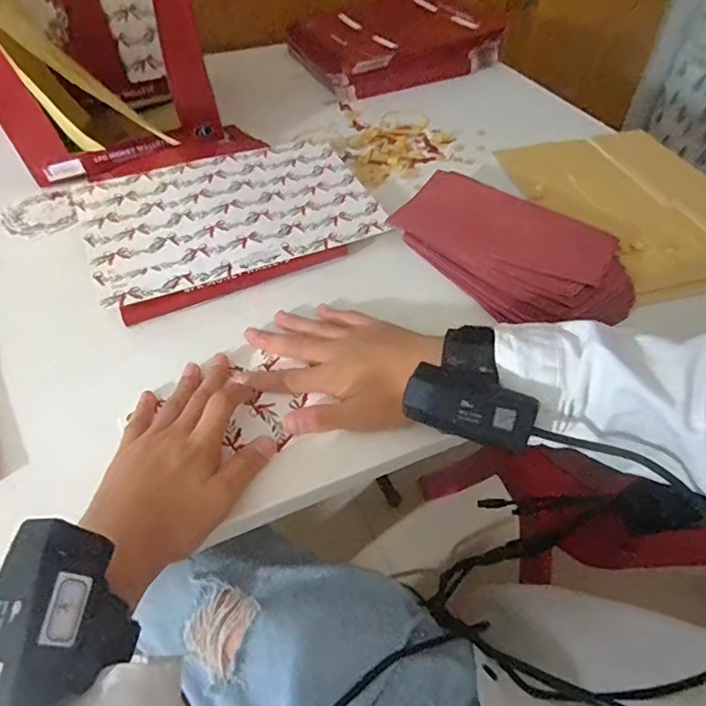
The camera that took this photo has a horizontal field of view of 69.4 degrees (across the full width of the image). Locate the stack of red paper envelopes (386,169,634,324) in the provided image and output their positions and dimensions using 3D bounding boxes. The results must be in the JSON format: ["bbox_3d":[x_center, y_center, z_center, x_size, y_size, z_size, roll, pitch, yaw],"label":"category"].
[{"bbox_3d":[0.136,-0.095,0.445,0.128,0.025,0.211,-31,54,-24],"label":"stack of red paper envelopes"}]

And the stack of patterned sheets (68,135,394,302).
[{"bbox_3d":[-0.112,-0.136,0.475,0.254,0.005,0.167,-19,56,-17],"label":"stack of patterned sheets"}]

